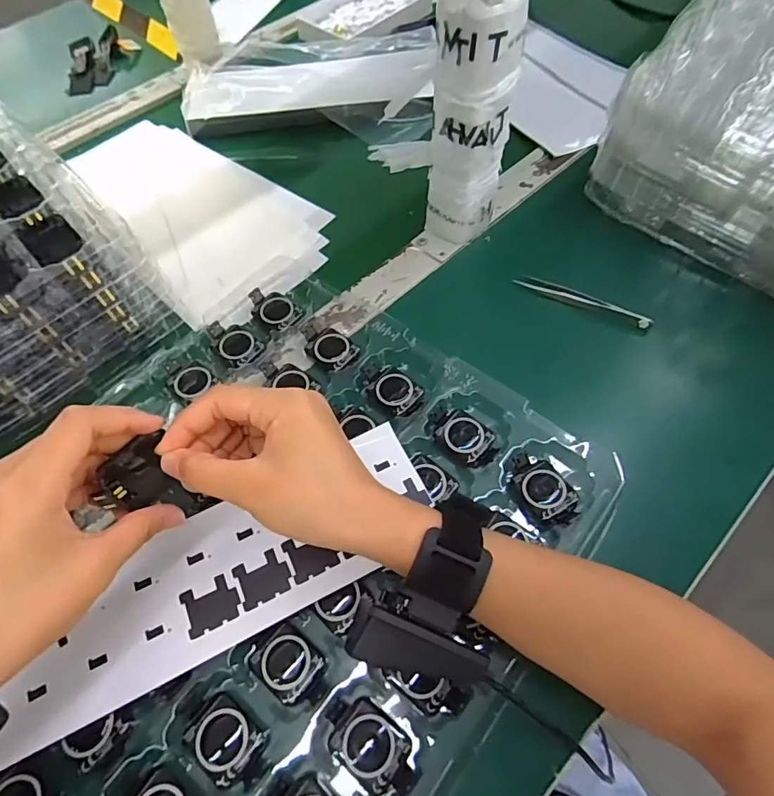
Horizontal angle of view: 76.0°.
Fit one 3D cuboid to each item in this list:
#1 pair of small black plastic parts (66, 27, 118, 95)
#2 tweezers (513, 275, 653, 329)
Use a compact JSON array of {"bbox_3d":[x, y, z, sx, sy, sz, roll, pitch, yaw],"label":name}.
[{"bbox_3d":[-0.387,-0.442,0.651,0.063,0.024,0.109,-11,60,-4],"label":"pair of small black plastic parts"},{"bbox_3d":[0.164,-0.084,0.418,0.114,0.015,0.011,27,65,16],"label":"tweezers"}]

